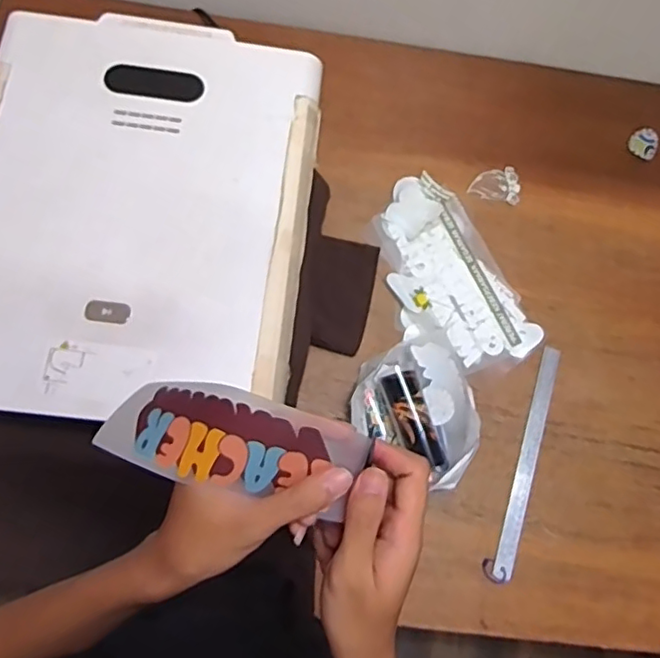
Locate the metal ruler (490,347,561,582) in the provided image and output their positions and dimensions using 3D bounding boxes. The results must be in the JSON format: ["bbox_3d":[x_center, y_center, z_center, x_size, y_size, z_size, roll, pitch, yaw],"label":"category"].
[{"bbox_3d":[0.280,0.182,0.852,0.027,0.006,0.331,18,74,5],"label":"metal ruler"}]

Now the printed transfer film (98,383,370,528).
[{"bbox_3d":[-0.063,0.066,0.359,0.165,0.040,0.060,5,74,13],"label":"printed transfer film"}]

